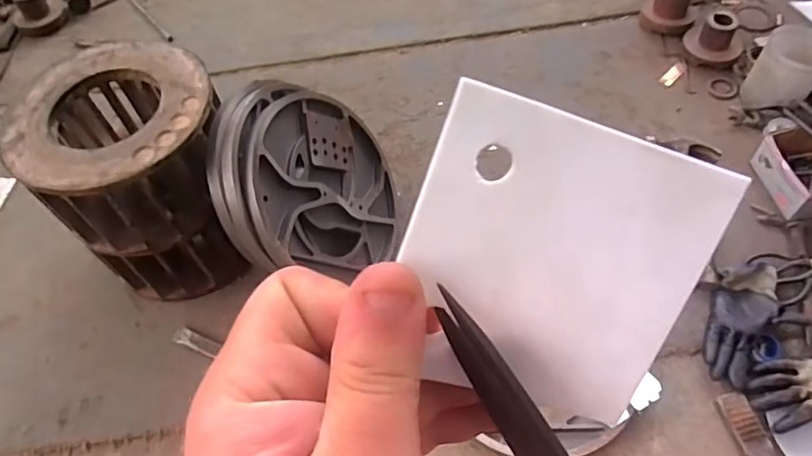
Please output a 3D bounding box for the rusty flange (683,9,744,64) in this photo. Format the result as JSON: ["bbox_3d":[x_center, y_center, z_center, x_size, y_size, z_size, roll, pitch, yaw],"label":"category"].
[{"bbox_3d":[0.682,-0.419,1.247,0.122,0.097,0.110,26,61,18],"label":"rusty flange"}]

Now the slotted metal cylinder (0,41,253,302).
[{"bbox_3d":[-0.409,-0.085,0.918,0.265,0.301,0.283,-2,56,2],"label":"slotted metal cylinder"}]

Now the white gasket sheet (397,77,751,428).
[{"bbox_3d":[0.042,0.012,0.169,0.086,0.087,0.004,17,17,-9],"label":"white gasket sheet"}]

